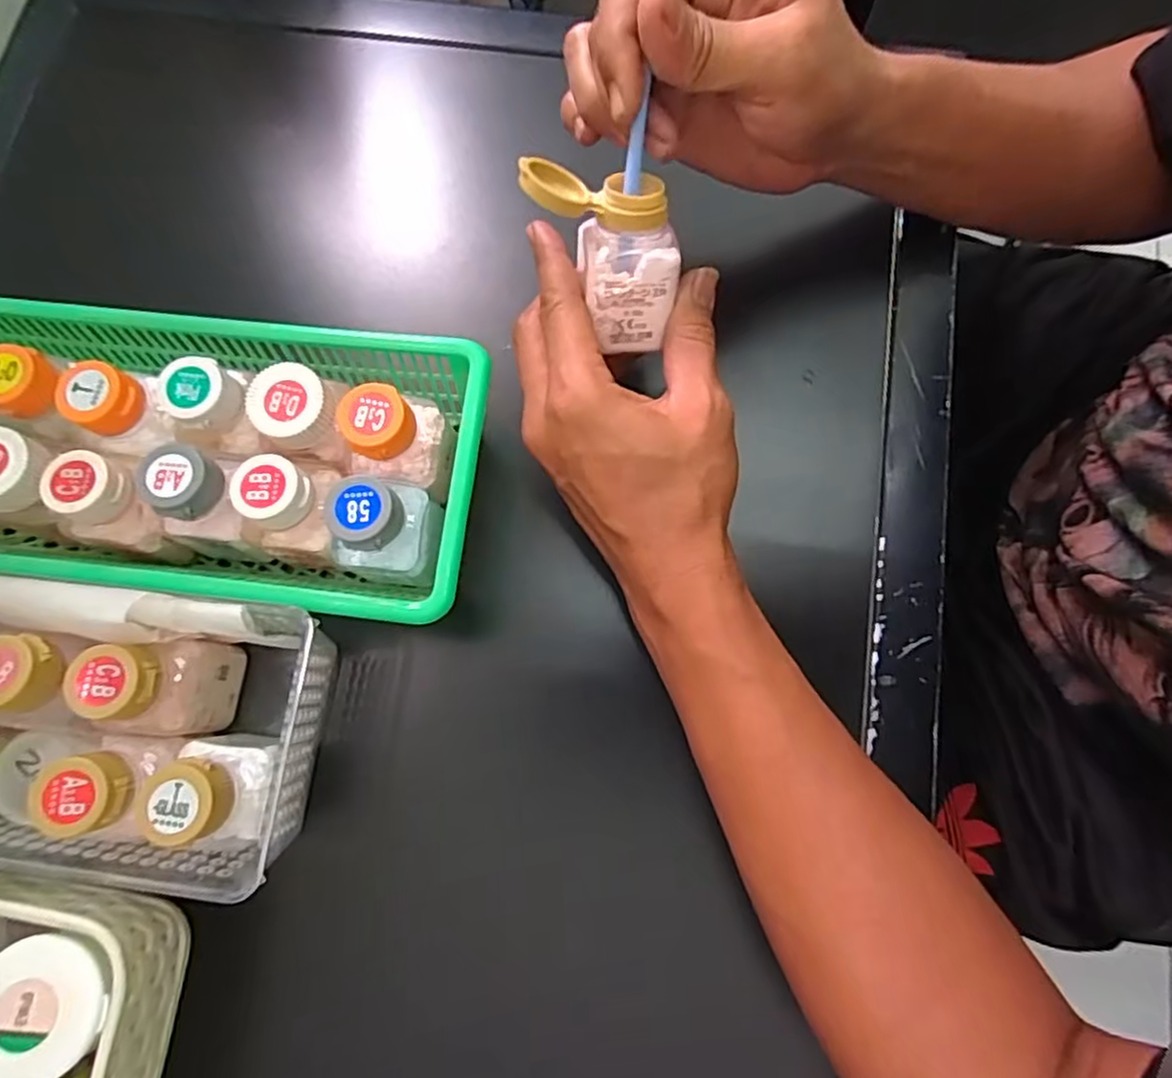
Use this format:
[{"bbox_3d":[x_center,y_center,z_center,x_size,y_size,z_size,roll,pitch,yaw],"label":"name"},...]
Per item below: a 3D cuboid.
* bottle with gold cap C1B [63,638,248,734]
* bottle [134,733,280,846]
[{"bbox_3d":[-0.187,0.066,0.290,0.034,0.067,0.038,-4,76,0],"label":"bottle with gold cap C1B"},{"bbox_3d":[-0.152,0.104,0.279,0.035,0.068,0.035,4,76,2],"label":"bottle"}]

